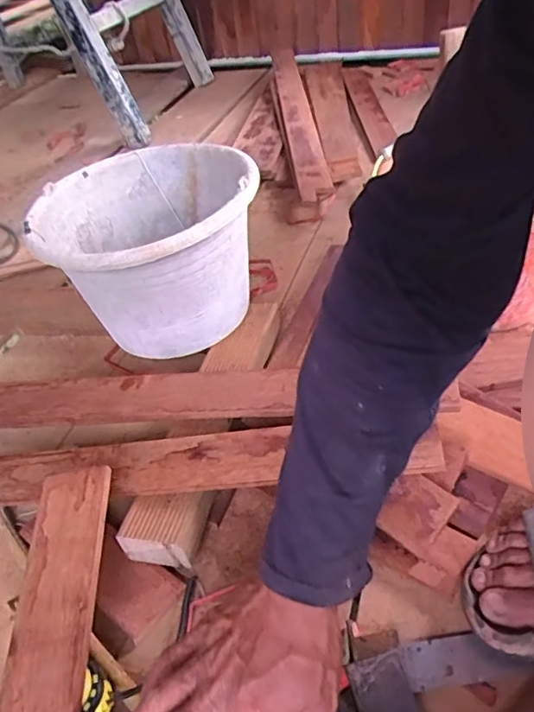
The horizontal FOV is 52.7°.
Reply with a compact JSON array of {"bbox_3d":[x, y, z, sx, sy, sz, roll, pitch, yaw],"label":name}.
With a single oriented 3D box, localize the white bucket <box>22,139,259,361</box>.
[{"bbox_3d":[-0.139,-0.133,0.691,0.257,0.180,0.264,-6,42,5],"label":"white bucket"}]

